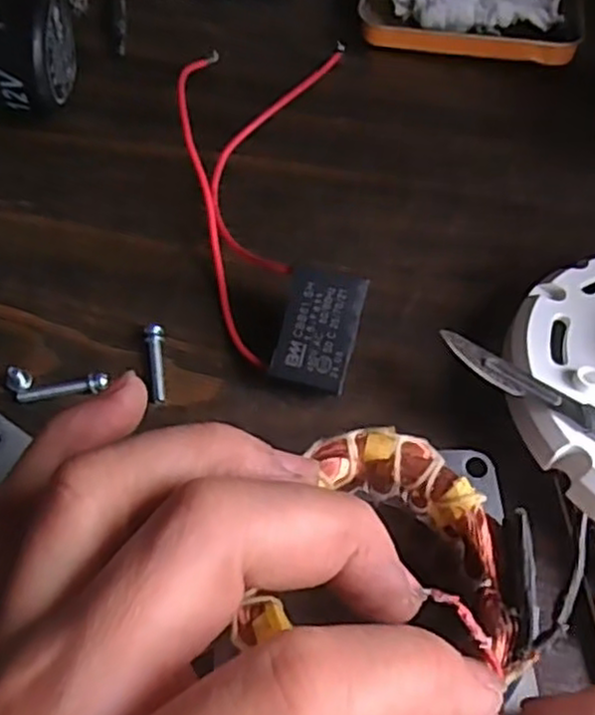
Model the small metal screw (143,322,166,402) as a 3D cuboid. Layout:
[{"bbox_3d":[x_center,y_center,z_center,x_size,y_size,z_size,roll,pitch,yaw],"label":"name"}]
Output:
[{"bbox_3d":[-0.044,0.002,0.227,0.006,0.006,0.027,-6,60,-8],"label":"small metal screw"}]

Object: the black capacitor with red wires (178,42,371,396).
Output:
[{"bbox_3d":[-0.010,-0.059,0.253,0.059,0.027,0.156,-2,60,-5],"label":"black capacitor with red wires"}]

